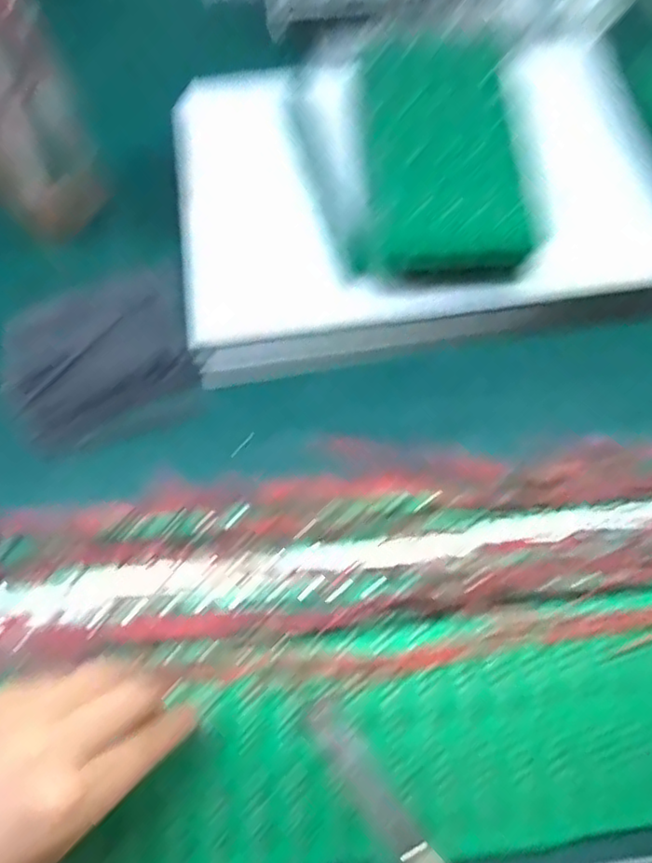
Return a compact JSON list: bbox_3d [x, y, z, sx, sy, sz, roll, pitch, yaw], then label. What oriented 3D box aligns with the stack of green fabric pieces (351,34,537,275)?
[{"bbox_3d":[0.079,-0.193,0.442,0.106,0.039,0.192,4,66,1],"label":"stack of green fabric pieces"}]

